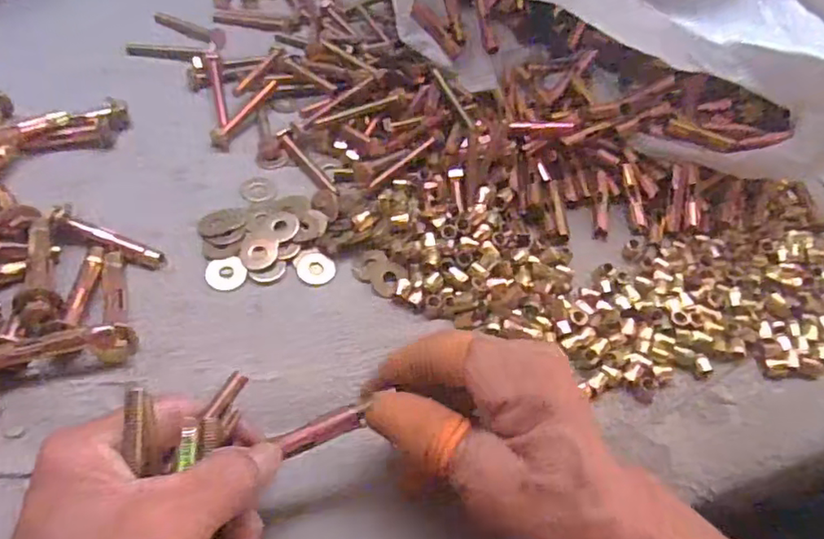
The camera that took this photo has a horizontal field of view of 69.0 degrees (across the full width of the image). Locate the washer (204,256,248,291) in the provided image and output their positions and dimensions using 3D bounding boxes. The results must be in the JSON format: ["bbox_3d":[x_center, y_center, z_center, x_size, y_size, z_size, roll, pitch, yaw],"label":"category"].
[{"bbox_3d":[-0.102,0.002,0.328,0.021,0.004,0.021,1,58,-1],"label":"washer"}]

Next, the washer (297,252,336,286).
[{"bbox_3d":[-0.054,-0.001,0.339,0.021,0.004,0.022,-5,53,-11],"label":"washer"}]

